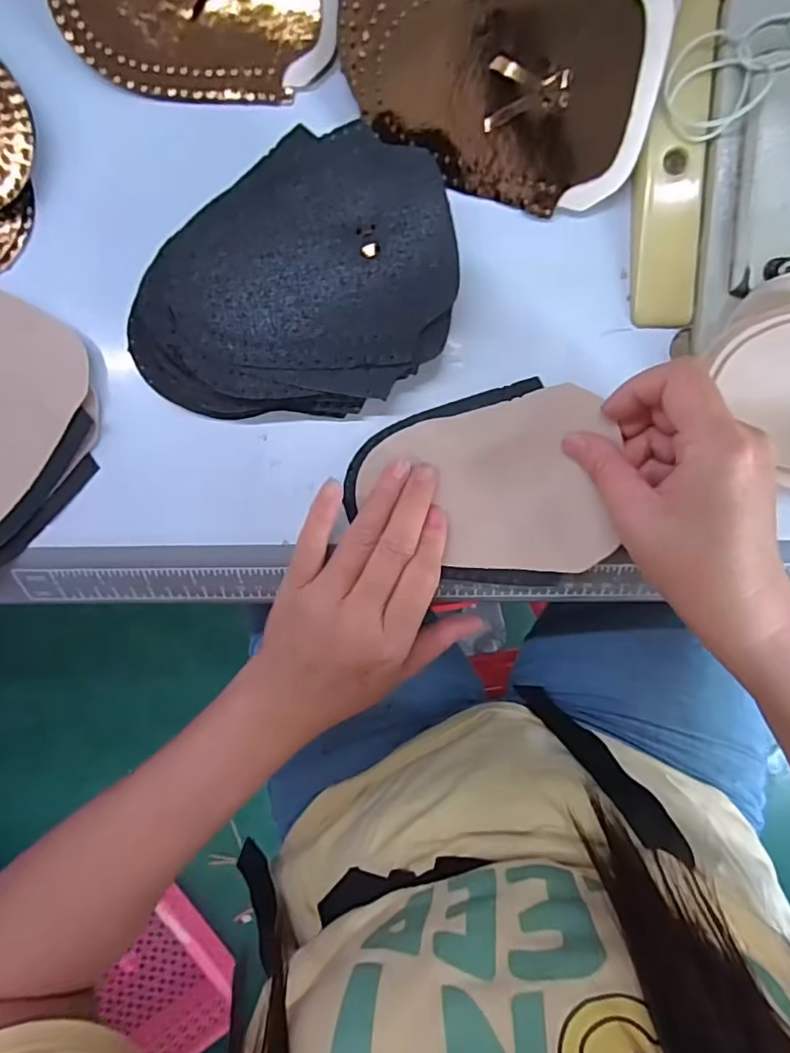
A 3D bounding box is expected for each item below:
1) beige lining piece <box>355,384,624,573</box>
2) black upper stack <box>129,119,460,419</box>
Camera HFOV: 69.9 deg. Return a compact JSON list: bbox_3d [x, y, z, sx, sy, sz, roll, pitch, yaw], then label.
[{"bbox_3d":[0.045,-0.020,0.283,0.120,0.007,0.086,-3,97,6],"label":"beige lining piece"},{"bbox_3d":[-0.046,-0.106,0.265,0.152,0.040,0.112,-35,93,3],"label":"black upper stack"}]

